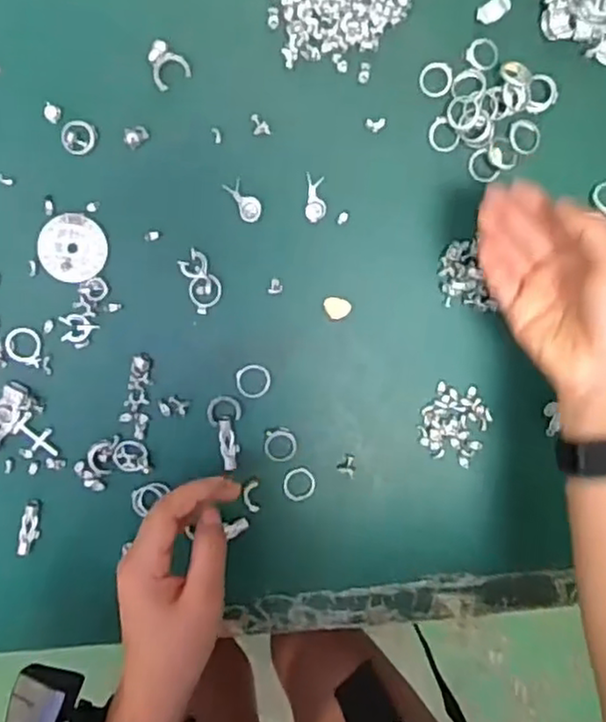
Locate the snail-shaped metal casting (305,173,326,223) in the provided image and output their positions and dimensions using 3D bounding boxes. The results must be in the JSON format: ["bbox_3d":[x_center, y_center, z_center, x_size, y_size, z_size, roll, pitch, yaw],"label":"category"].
[{"bbox_3d":[0.008,-0.106,0.445,0.013,0.004,0.031,0,95,-4],"label":"snail-shaped metal casting"}]

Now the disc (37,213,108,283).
[{"bbox_3d":[-0.147,-0.072,0.436,0.042,0.004,0.042,0,95,-4],"label":"disc"}]

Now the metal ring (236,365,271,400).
[{"bbox_3d":[-0.033,0.014,0.454,0.023,0.004,0.022,0,95,-4],"label":"metal ring"}]

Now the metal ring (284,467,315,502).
[{"bbox_3d":[-0.003,0.084,0.461,0.021,0.004,0.023,0,95,-4],"label":"metal ring"}]

